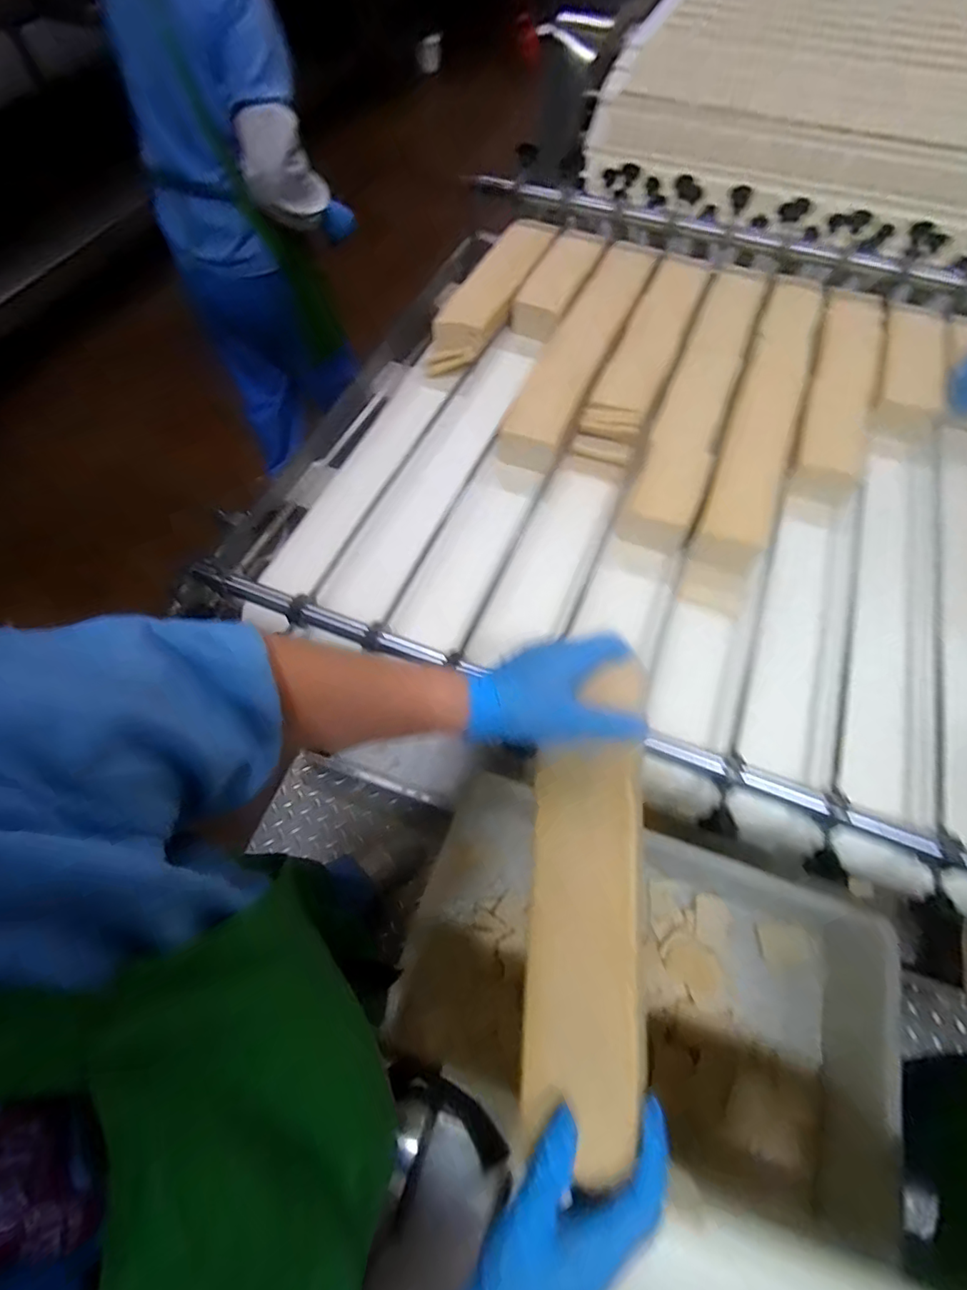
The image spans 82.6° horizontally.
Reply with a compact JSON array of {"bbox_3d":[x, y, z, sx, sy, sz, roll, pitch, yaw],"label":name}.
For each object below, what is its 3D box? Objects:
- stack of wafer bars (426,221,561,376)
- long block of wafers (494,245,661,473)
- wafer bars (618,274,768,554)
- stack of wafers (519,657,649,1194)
[{"bbox_3d":[0.017,-0.568,0.891,0.090,0.054,0.371,22,64,10],"label":"stack of wafer bars"},{"bbox_3d":[0.151,-0.454,0.821,0.088,0.039,0.492,22,64,10],"label":"long block of wafers"},{"bbox_3d":[0.304,-0.362,0.768,0.082,0.037,0.550,21,64,9],"label":"wafer bars"},{"bbox_3d":[0.075,0.172,0.395,0.077,0.012,0.319,0,71,15],"label":"stack of wafers"}]

